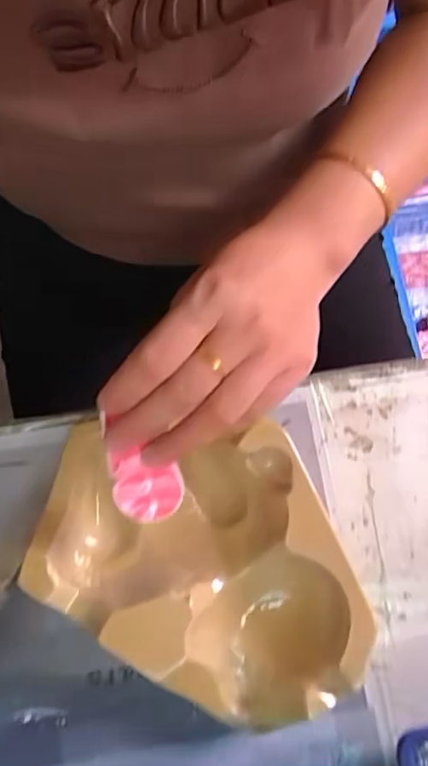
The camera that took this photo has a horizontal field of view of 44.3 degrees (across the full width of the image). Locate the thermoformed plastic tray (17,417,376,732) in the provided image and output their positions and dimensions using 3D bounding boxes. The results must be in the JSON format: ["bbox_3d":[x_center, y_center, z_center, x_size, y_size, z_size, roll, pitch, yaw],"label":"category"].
[{"bbox_3d":[-0.005,0.092,0.294,0.192,0.040,0.135,32,76,9],"label":"thermoformed plastic tray"}]

